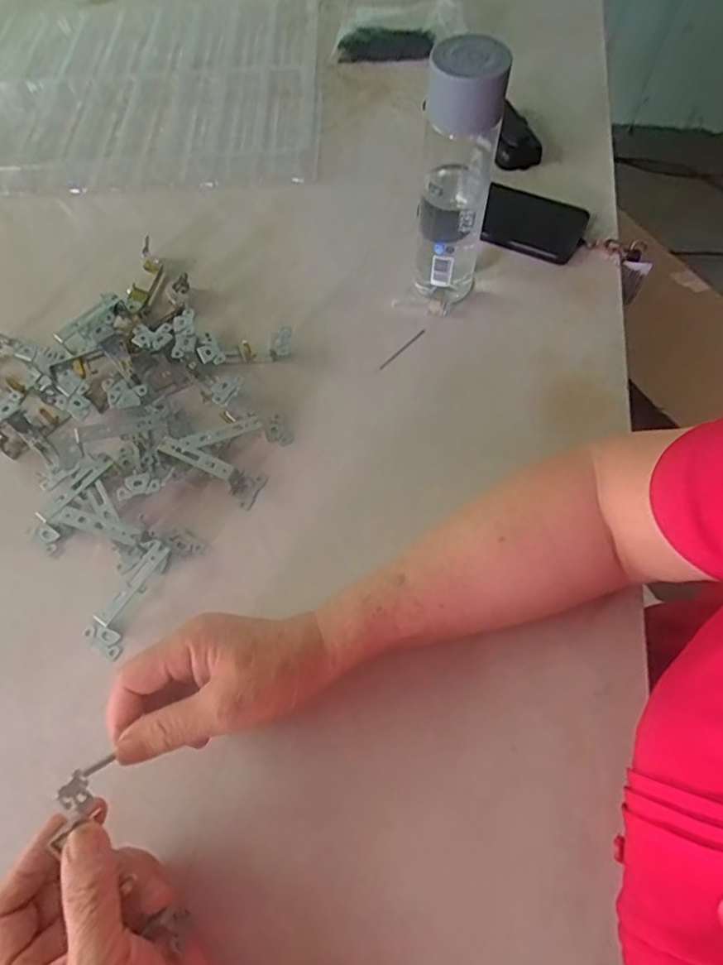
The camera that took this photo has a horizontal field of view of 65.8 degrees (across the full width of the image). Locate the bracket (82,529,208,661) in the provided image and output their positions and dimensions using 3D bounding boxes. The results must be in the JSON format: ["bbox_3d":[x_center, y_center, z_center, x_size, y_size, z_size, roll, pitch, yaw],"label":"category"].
[{"bbox_3d":[-0.163,0.076,0.415,0.029,0.025,0.105,30,70,16],"label":"bracket"}]

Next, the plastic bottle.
[{"bbox_3d":[0.075,-0.239,0.451,0.055,0.204,0.056,7,65,7],"label":"plastic bottle"}]

